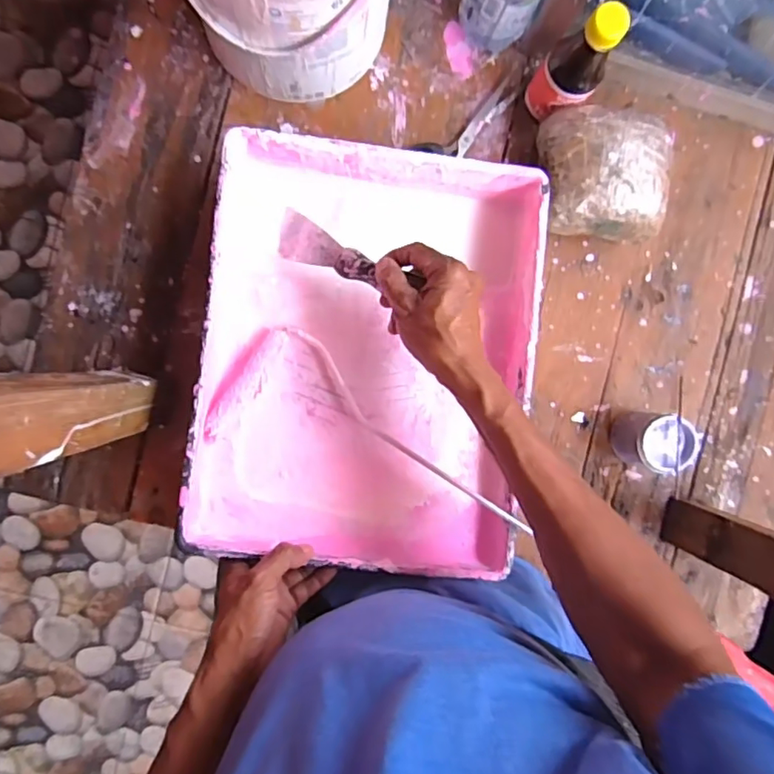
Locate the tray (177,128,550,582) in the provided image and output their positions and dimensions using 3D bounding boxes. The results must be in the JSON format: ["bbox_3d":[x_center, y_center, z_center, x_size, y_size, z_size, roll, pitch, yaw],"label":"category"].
[{"bbox_3d":[-0.014,-0.028,0.497,0.273,0.086,0.348,5,91,-3],"label":"tray"}]

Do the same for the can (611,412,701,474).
[{"bbox_3d":[0.263,0.053,0.558,0.050,0.069,0.053,0,92,-4],"label":"can"}]

